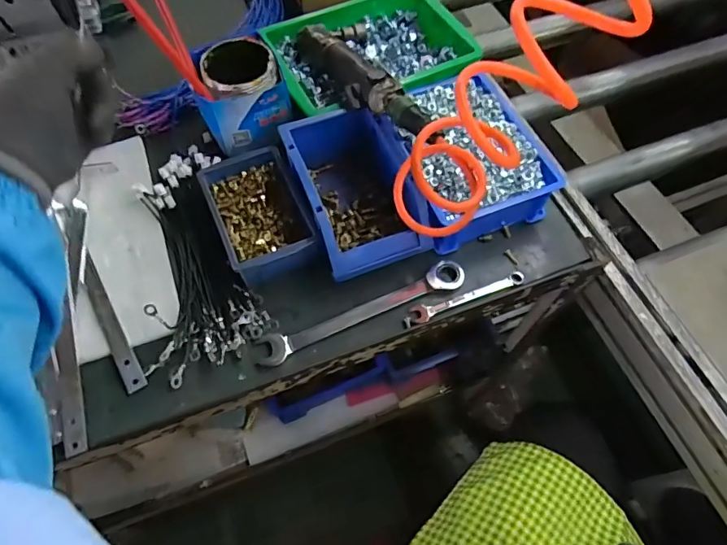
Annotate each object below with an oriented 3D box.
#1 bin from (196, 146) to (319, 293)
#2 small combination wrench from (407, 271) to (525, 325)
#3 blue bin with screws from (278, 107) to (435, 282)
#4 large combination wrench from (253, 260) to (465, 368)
[{"bbox_3d":[-0.117,-0.063,0.525,0.093,0.051,0.156,-20,64,-13],"label":"bin"},{"bbox_3d":[0.113,0.025,0.505,0.129,0.007,0.019,-17,64,-12],"label":"small combination wrench"},{"bbox_3d":[-0.014,-0.097,0.533,0.114,0.074,0.198,-17,64,-12],"label":"blue bin with screws"},{"bbox_3d":[0.002,0.039,0.496,0.229,0.013,0.034,-21,65,-13],"label":"large combination wrench"}]

